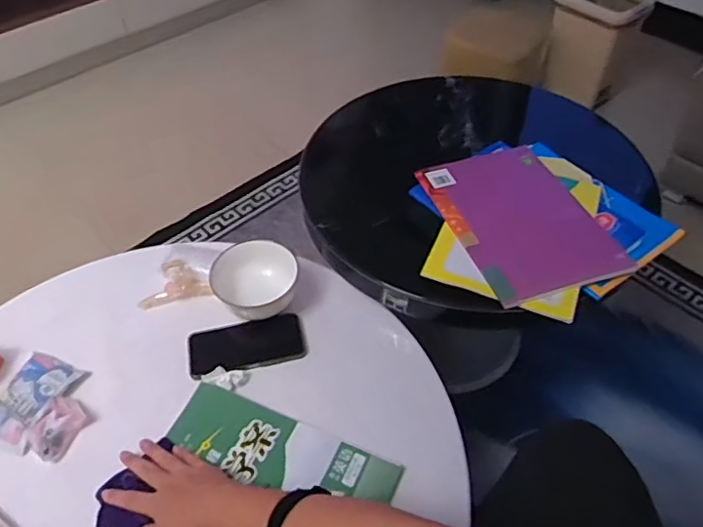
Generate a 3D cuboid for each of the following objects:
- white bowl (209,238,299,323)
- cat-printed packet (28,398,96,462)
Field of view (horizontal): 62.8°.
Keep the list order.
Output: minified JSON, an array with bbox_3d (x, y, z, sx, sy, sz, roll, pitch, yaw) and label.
[{"bbox_3d":[-0.152,0.022,0.883,0.137,0.060,0.110,5,49,5],"label":"white bowl"},{"bbox_3d":[-0.381,0.213,0.748,0.055,0.029,0.078,23,53,20],"label":"cat-printed packet"}]

